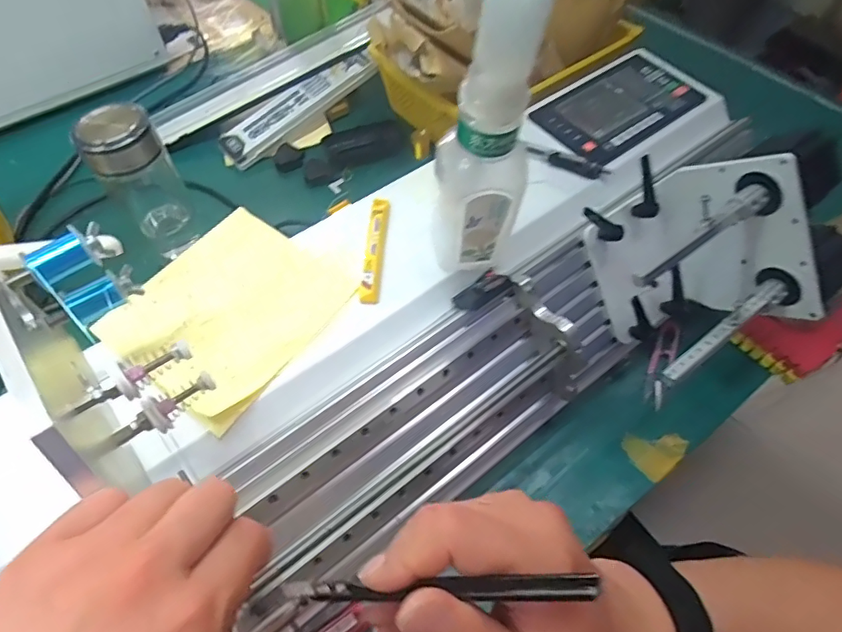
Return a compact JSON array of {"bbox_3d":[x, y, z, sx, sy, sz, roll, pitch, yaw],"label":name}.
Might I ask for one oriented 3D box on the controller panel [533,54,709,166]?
[{"bbox_3d":[0.200,-0.213,0.535,0.177,0.022,0.087,-35,62,-20],"label":"controller panel"}]

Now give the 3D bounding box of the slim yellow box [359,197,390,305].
[{"bbox_3d":[-0.036,-0.056,0.435,0.015,0.013,0.101,4,57,4],"label":"slim yellow box"}]

